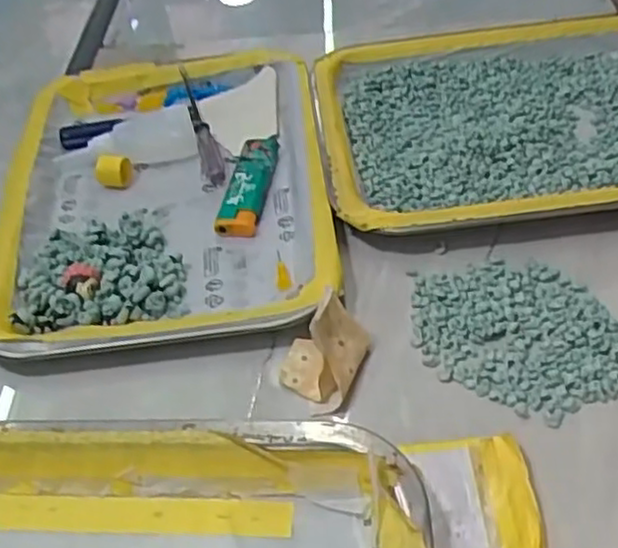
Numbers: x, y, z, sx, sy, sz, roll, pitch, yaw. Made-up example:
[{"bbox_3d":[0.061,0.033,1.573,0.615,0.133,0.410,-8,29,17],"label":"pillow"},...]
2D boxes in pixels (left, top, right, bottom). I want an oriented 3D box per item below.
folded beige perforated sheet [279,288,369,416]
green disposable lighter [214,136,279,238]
[{"bbox_3d":[0.007,0.031,0.349,0.038,0.032,0.056,12,49,17],"label":"folded beige perforated sheet"},{"bbox_3d":[-0.036,-0.057,0.444,0.023,0.008,0.089,2,47,9],"label":"green disposable lighter"}]

